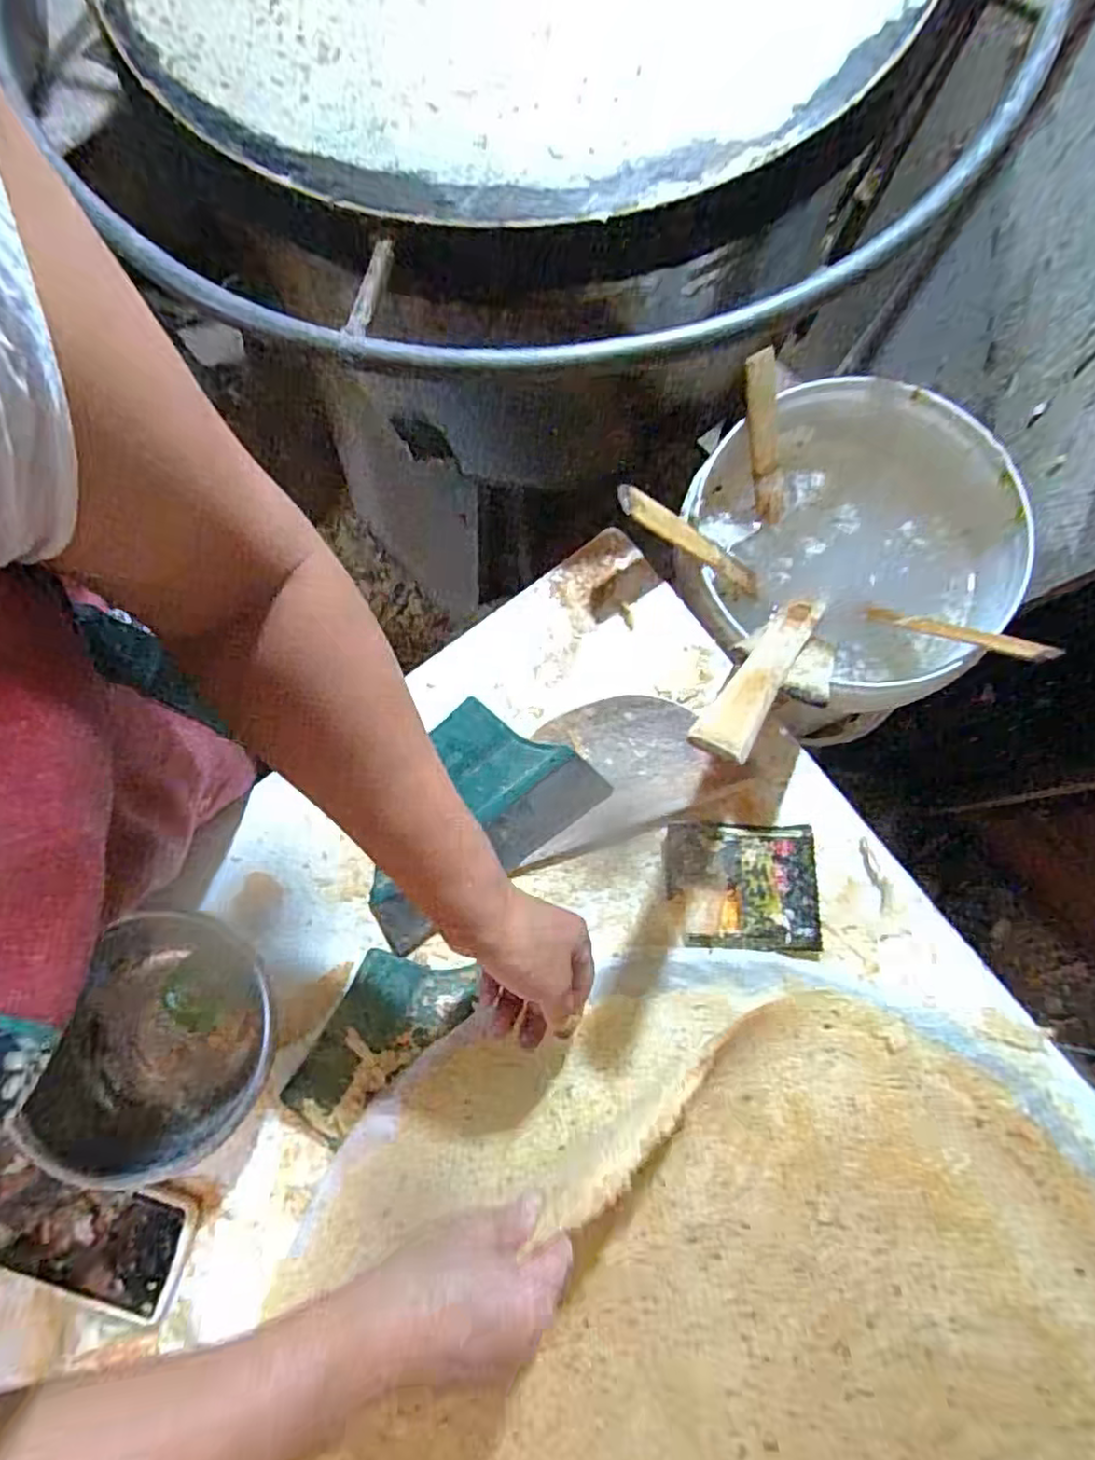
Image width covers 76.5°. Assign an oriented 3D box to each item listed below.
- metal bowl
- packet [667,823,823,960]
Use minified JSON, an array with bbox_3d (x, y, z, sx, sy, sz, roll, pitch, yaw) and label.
[{"bbox_3d":[-0.282,0.216,0.479,0.163,0.070,0.158,0,77,1],"label":"metal bowl"},{"bbox_3d":[0.148,0.120,0.524,0.111,0.007,0.093,1,77,2],"label":"packet"}]

